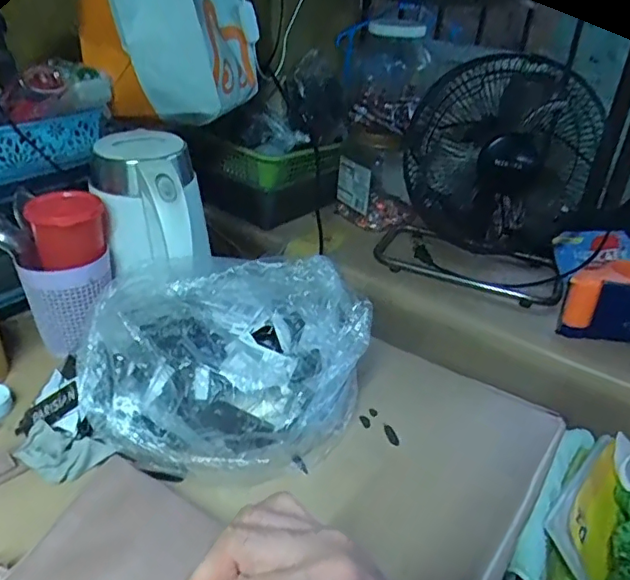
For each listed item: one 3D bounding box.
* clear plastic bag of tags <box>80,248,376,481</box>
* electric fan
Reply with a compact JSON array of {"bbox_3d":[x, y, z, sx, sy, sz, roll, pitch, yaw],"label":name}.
[{"bbox_3d":[-0.082,0.069,0.551,0.245,0.127,0.210,11,32,11],"label":"clear plastic bag of tags"},{"bbox_3d":[0.262,-0.178,0.836,0.264,0.297,0.197,14,33,16],"label":"electric fan"}]

